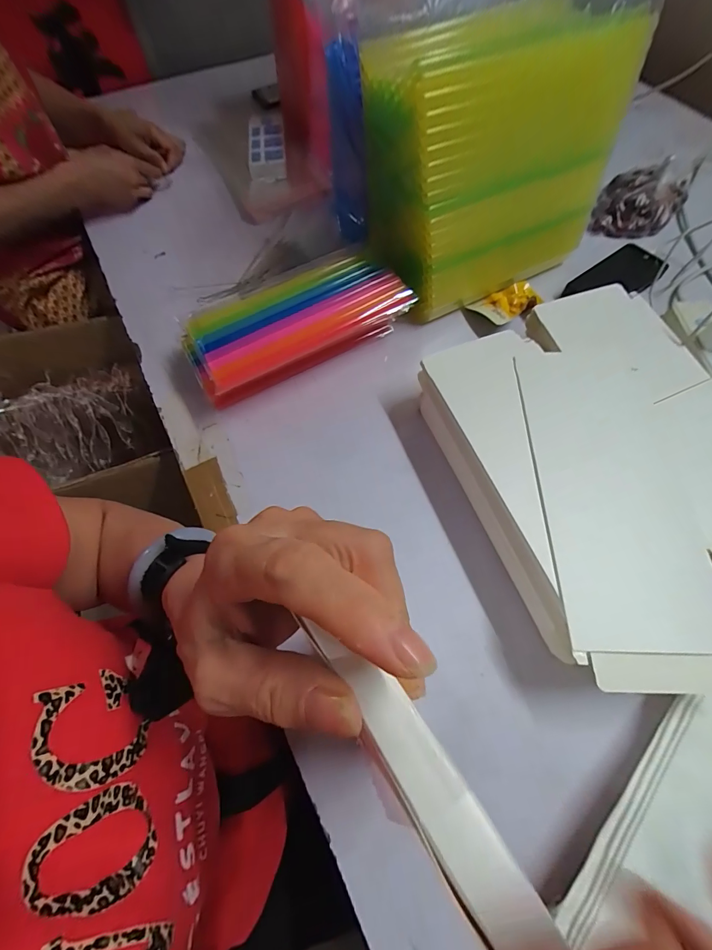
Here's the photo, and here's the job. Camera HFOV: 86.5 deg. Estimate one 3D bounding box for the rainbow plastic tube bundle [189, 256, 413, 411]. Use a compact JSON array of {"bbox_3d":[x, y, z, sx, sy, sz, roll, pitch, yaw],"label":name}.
[{"bbox_3d":[-0.075,-0.188,0.501,0.282,0.083,0.117,-30,68,-12],"label":"rainbow plastic tube bundle"}]

